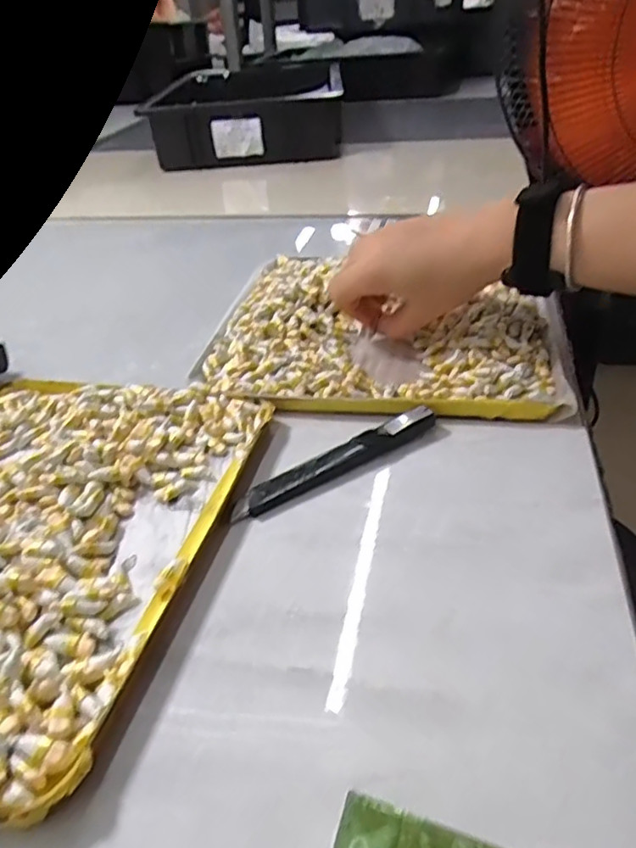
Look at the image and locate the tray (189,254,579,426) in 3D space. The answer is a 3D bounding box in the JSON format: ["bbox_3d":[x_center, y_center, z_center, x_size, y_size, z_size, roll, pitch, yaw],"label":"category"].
[{"bbox_3d":[0.048,-0.077,0.450,0.236,0.025,0.211,5,38,9],"label":"tray"}]

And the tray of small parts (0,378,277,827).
[{"bbox_3d":[-0.149,0.045,0.298,0.190,0.018,0.237,5,36,13],"label":"tray of small parts"}]

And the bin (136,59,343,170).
[{"bbox_3d":[-0.115,-0.576,1.105,0.296,0.080,0.494,-4,35,2],"label":"bin"}]

